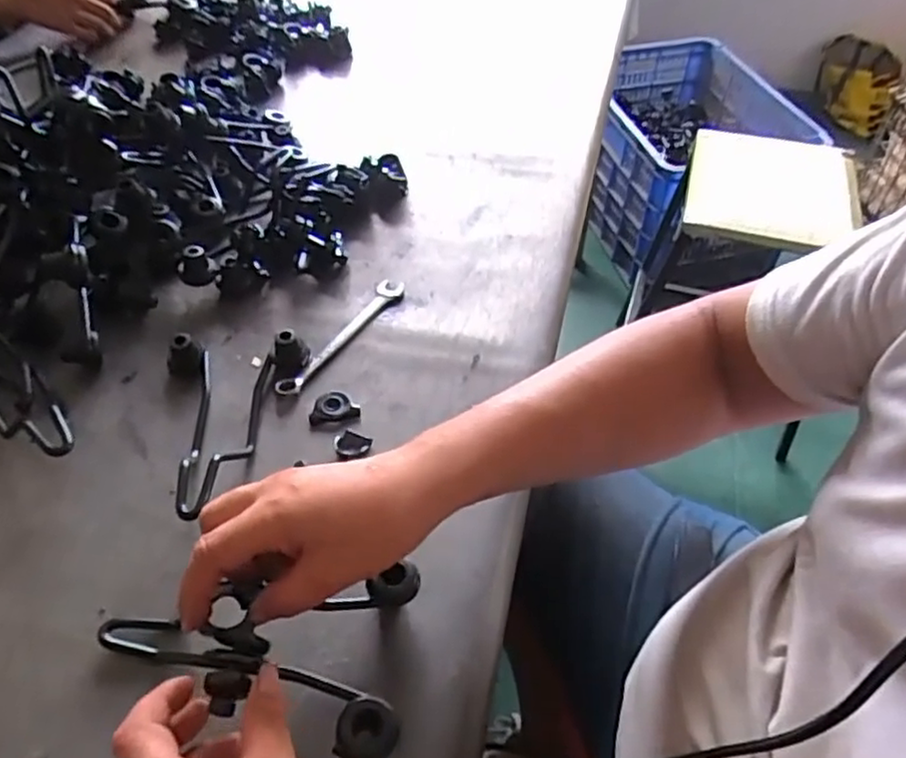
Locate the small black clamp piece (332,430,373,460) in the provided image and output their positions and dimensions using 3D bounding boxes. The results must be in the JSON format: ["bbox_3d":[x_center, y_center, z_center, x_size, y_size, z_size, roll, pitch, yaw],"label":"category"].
[{"bbox_3d":[-0.080,0.051,0.533,0.031,0.005,0.026,18,52,16],"label":"small black clamp piece"}]

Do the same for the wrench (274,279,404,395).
[{"bbox_3d":[-0.101,-0.041,0.618,0.024,0.010,0.173,25,54,21],"label":"wrench"}]

